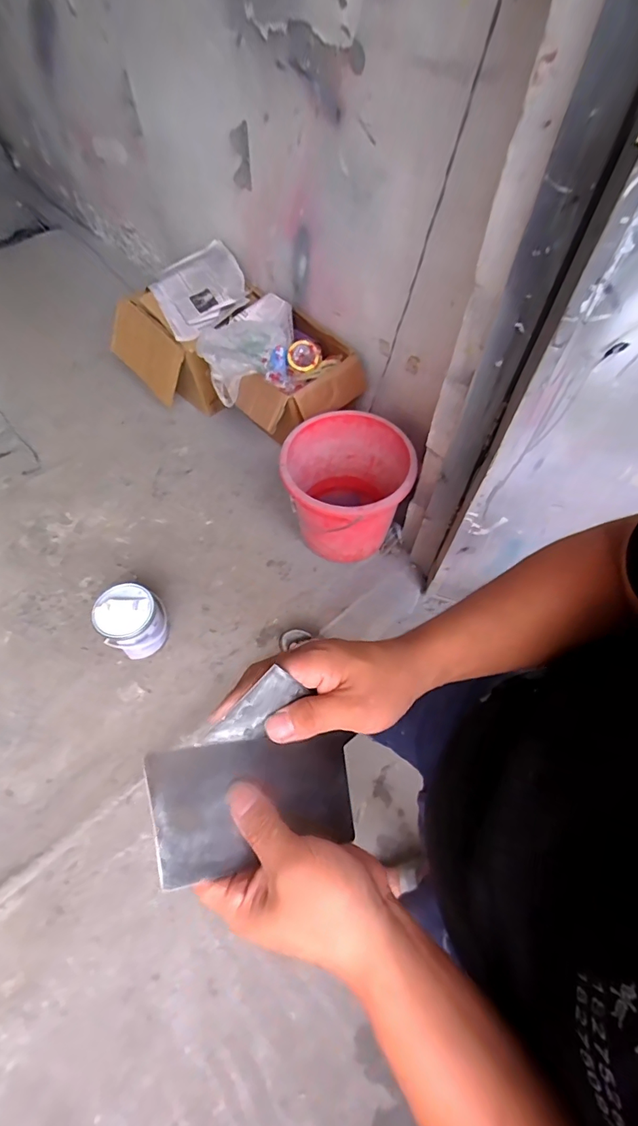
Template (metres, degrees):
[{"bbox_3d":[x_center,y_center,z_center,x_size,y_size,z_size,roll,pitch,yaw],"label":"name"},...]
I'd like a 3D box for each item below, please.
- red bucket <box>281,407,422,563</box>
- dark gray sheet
[{"bbox_3d":[0.080,-0.192,1.387,0.344,0.354,0.343,0,57,0],"label":"red bucket"},{"bbox_3d":[-0.039,0.152,0.299,0.132,0.011,0.070,4,69,-29],"label":"dark gray sheet"}]

